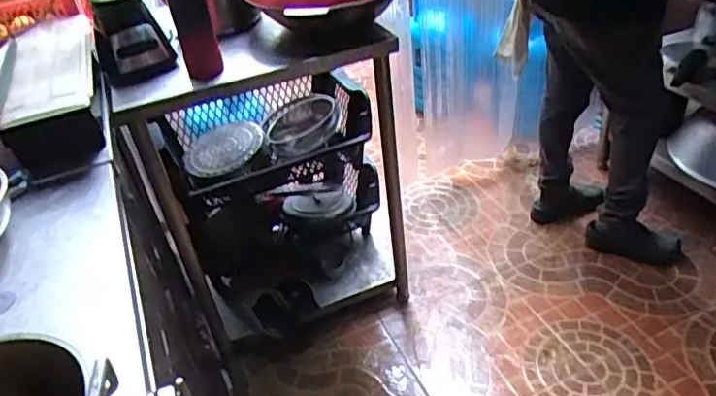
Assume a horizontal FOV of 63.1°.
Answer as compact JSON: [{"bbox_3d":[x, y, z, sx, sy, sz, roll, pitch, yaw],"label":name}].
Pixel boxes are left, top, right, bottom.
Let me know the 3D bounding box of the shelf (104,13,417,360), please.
[{"bbox_3d":[-0.202,-0.065,1.531,0.562,0.836,0.497,-11,37,-5],"label":"shelf"}]

